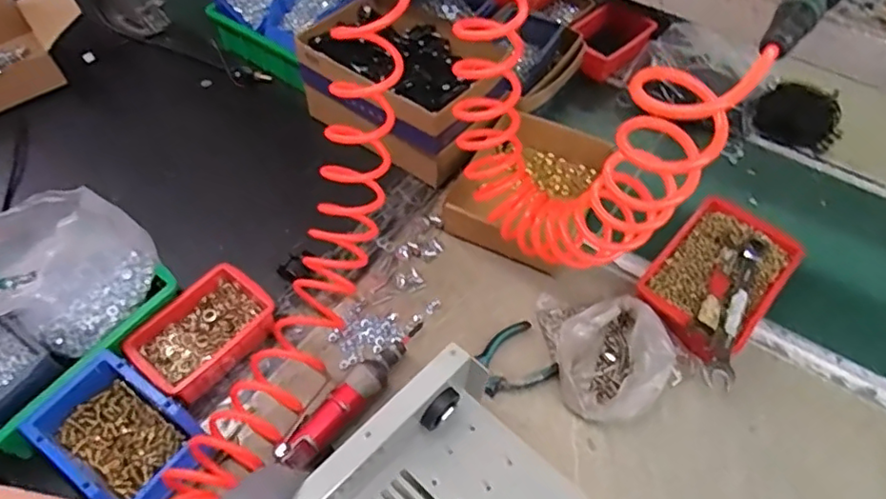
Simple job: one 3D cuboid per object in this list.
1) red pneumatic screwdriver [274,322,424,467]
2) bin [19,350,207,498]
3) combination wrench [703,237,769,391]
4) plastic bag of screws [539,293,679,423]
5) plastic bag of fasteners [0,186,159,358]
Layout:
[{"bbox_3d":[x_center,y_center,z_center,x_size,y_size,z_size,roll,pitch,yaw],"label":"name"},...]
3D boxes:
[{"bbox_3d":[-0.093,0.157,0.665,0.033,0.033,0.205,33,61,20],"label":"red pneumatic screwdriver"},{"bbox_3d":[-0.327,0.188,0.603,0.144,0.060,0.106,31,57,18],"label":"bin"},{"bbox_3d":[0.341,0.067,0.689,0.030,0.019,0.209,24,59,15],"label":"combination wrench"},{"bbox_3d":[0.190,0.107,0.686,0.127,0.065,0.168,-5,54,-9],"label":"plastic bag of screws"},{"bbox_3d":[-0.425,0.033,0.652,0.181,0.171,0.151,13,53,5],"label":"plastic bag of fasteners"}]

